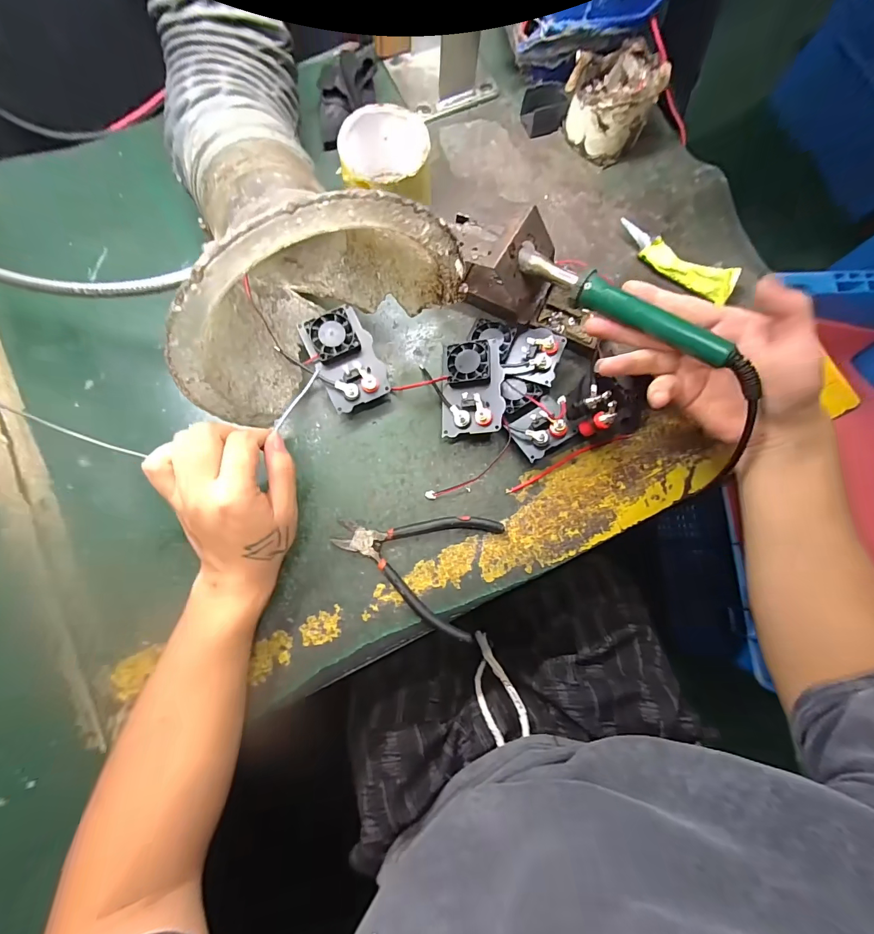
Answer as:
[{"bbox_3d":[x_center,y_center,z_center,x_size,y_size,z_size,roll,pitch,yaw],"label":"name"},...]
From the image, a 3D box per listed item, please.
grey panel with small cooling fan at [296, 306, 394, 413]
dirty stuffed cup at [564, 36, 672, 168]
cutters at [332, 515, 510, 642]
[{"bbox_3d":[-0.083,-0.098,0.382,0.056,0.036,0.090,-26,83,-6],"label":"grey panel with small cooling fan"},{"bbox_3d":[0.184,-0.390,0.430,0.089,0.064,0.087,0,81,-2],"label":"dirty stuffed cup"},{"bbox_3d":[-0.021,0.077,0.363,0.138,0.014,0.103,21,80,1],"label":"cutters"}]

